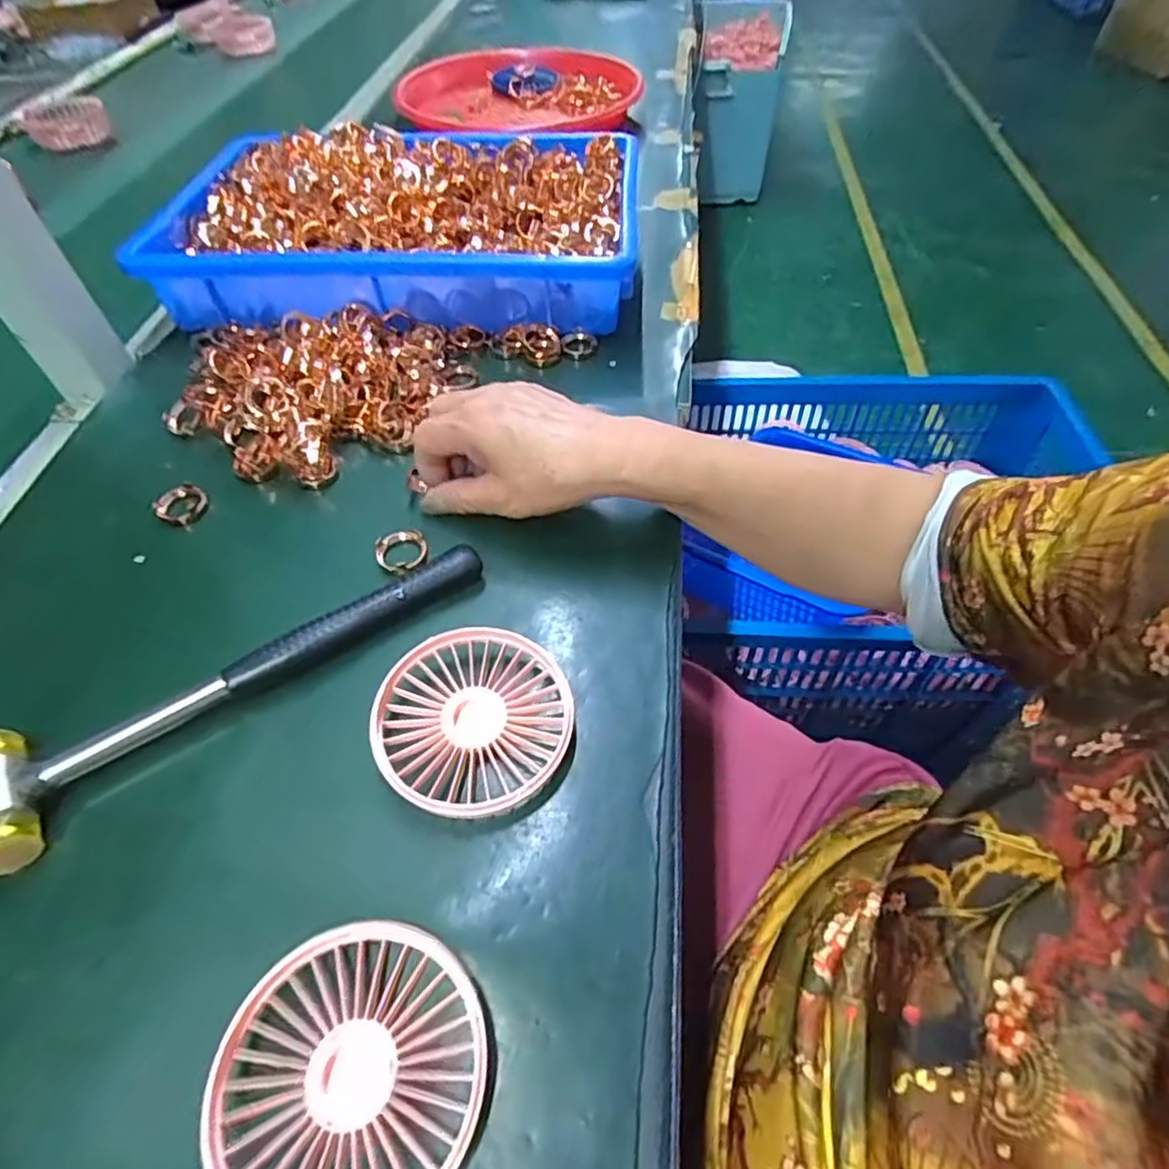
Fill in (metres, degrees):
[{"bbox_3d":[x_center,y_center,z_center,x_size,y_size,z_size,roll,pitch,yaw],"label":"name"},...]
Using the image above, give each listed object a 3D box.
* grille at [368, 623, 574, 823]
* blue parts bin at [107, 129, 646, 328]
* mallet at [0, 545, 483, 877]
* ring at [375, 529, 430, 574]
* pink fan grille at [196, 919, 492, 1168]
[{"bbox_3d":[-0.051,0.063,0.302,0.086,0.016,0.086,-1,54,1],"label":"grille"},{"bbox_3d":[-0.143,-0.290,0.530,0.364,0.064,0.241,1,54,2],"label":"blue parts bin"},{"bbox_3d":[-0.161,0.038,0.317,0.237,0.022,0.056,-32,60,-20],"label":"mallet"},{"bbox_3d":[-0.103,-0.019,0.367,0.028,0.005,0.026,-1,61,1],"label":"ring"},{"bbox_3d":[-0.079,0.167,0.224,0.085,0.019,0.087,-1,54,1],"label":"pink fan grille"}]

